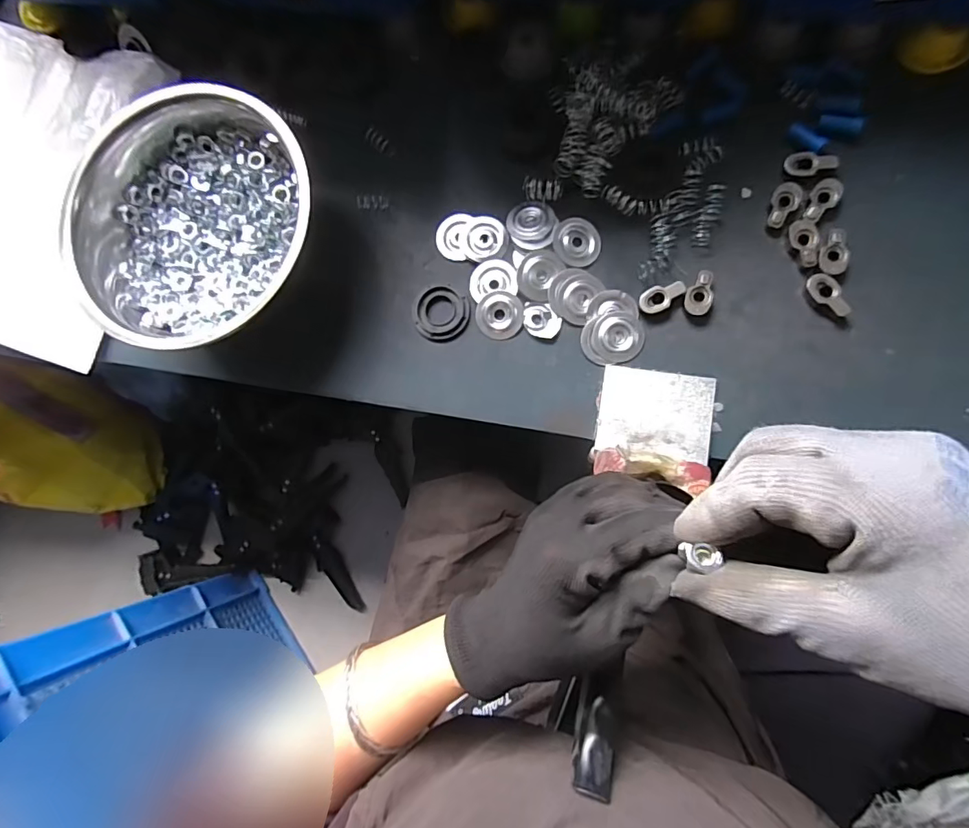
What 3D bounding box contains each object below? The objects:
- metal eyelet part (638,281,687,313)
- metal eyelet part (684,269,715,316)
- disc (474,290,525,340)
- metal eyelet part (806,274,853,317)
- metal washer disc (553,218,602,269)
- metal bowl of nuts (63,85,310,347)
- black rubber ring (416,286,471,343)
[{"bbox_3d":[0.126,-0.082,0.353,0.032,0.005,0.018,-18,82,7],"label":"metal eyelet part"},{"bbox_3d":[0.151,-0.085,0.350,0.019,0.007,0.032,14,87,10],"label":"metal eyelet part"},{"bbox_3d":[0.011,-0.074,0.373,0.035,0.004,0.034,-1,84,9],"label":"disc"},{"bbox_3d":[0.230,-0.079,0.334,0.017,0.004,0.034,-32,72,7],"label":"metal eyelet part"},{"bbox_3d":[0.068,-0.125,0.366,0.034,0.004,0.035,6,85,9],"label":"metal washer disc"},{"bbox_3d":[-0.204,-0.138,0.378,0.178,0.073,0.183,-1,84,9],"label":"metal bowl of nuts"},{"bbox_3d":[-0.033,-0.076,0.381,0.043,0.004,0.040,-1,84,9],"label":"black rubber ring"}]

